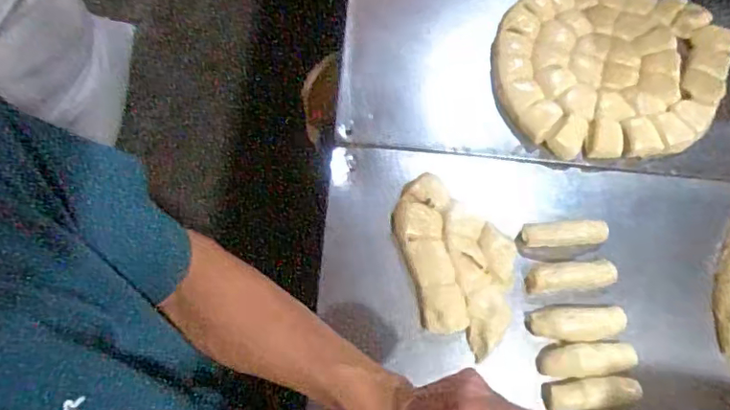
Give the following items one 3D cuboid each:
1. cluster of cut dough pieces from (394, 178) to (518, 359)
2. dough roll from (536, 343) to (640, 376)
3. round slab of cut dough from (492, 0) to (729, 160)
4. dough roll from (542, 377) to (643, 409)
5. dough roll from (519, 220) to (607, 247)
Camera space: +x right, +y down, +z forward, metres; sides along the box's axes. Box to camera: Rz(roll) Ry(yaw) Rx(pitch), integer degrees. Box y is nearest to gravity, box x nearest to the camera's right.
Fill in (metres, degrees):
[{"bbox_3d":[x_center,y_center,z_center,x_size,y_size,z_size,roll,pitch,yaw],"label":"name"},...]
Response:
[{"bbox_3d":[0.111,0.065,0.632,0.121,0.027,0.211,-13,71,-11],"label":"cluster of cut dough pieces"},{"bbox_3d":[0.251,0.172,0.597,0.106,0.024,0.035,0,70,-6],"label":"dough roll"},{"bbox_3d":[0.346,-0.199,0.752,0.338,0.041,0.278,0,70,-6],"label":"round slab of cut dough"},{"bbox_3d":[0.251,0.206,0.586,0.107,0.022,0.032,-4,70,-7],"label":"dough roll"},{"bbox_3d":[0.242,0.037,0.655,0.102,0.030,0.029,-1,70,-7],"label":"dough roll"}]

